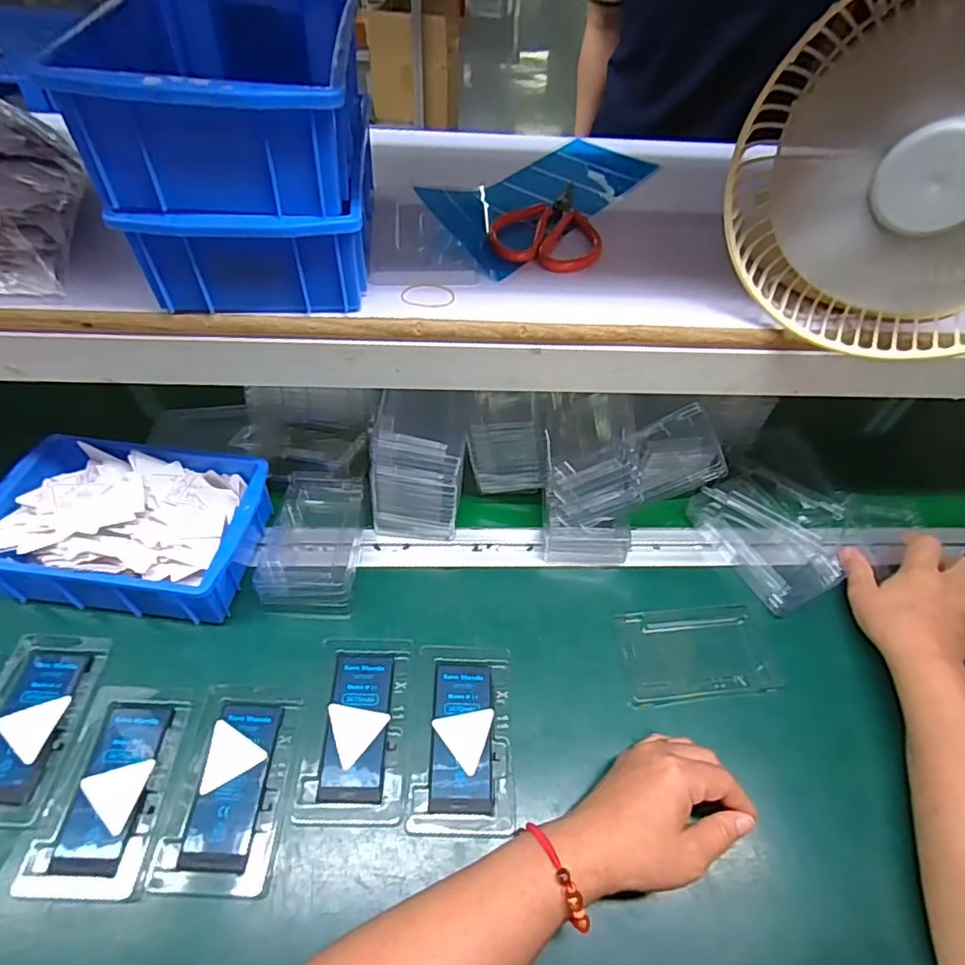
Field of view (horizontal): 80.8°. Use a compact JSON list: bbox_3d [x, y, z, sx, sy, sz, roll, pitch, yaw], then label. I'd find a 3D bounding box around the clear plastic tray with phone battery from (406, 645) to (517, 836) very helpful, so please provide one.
[{"bbox_3d":[-0.014,0.183,0.417,0.071,0.006,0.127,2,51,-2],"label":"clear plastic tray with phone battery"}]

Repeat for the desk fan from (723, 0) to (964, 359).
[{"bbox_3d":[0.244,-0.168,0.306,0.192,0.186,0.072,24,54,15],"label":"desk fan"}]

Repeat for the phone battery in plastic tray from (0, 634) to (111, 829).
[{"bbox_3d":[-0.325,0.171,0.404,0.073,0.005,0.128,2,51,-3],"label":"phone battery in plastic tray"}]

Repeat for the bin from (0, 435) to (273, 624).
[{"bbox_3d":[-0.291,0.034,0.472,0.198,0.074,0.136,7,51,2],"label":"bin"}]

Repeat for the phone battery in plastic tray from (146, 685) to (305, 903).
[{"bbox_3d":[-0.171,0.204,0.388,0.072,0.004,0.127,2,51,-2],"label":"phone battery in plastic tray"}]

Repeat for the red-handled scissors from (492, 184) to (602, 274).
[{"bbox_3d":[0.055,-0.206,0.443,0.081,0.011,0.130,13,52,6],"label":"red-handled scissors"}]

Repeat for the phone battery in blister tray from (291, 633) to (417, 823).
[{"bbox_3d":[-0.091,0.176,0.416,0.071,0.004,0.127,1,51,-3],"label":"phone battery in blister tray"}]

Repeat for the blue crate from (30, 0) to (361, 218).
[{"bbox_3d":[-0.143,-0.229,0.329,0.122,0.062,0.193,-4,52,-7],"label":"blue crate"}]

